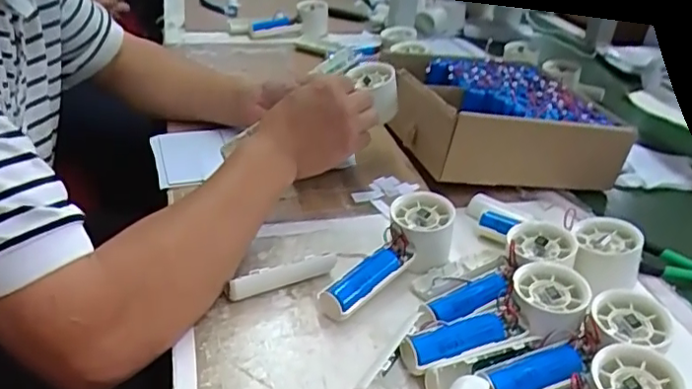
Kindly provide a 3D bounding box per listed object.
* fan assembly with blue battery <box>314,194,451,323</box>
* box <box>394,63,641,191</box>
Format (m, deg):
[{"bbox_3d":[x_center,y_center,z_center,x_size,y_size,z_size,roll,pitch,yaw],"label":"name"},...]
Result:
[{"bbox_3d":[0.040,0.056,0.532,0.061,0.047,0.158,29,53,35],"label":"fan assembly with blue battery"},{"bbox_3d":[0.178,-0.099,0.753,0.252,0.090,0.212,-4,32,-14],"label":"box"}]

